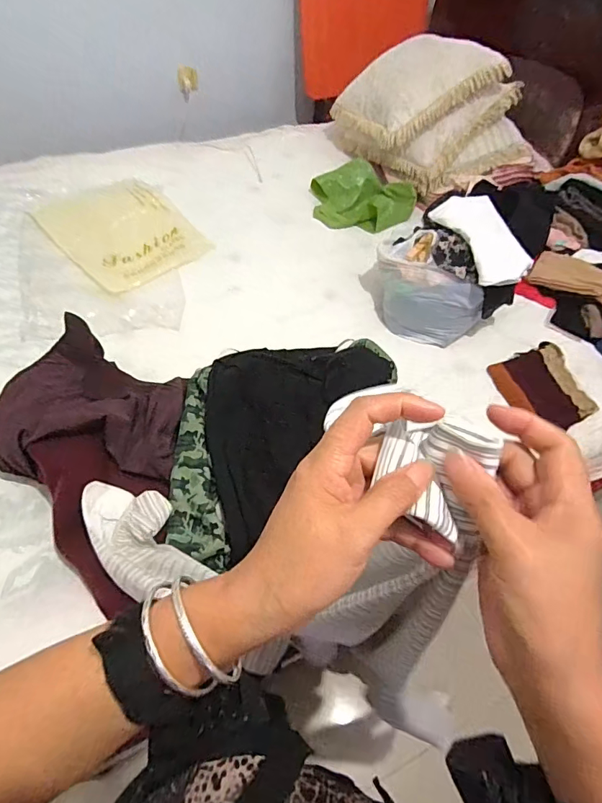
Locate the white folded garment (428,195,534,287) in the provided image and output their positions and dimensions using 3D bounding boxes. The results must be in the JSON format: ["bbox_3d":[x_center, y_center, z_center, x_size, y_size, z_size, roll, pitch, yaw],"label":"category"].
[{"bbox_3d":[0.449,-0.395,1.110,0.167,0.053,0.259,-22,71,-18],"label":"white folded garment"}]

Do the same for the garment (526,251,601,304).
[{"bbox_3d":[0.785,-0.352,1.319,0.237,0.065,0.126,35,59,21],"label":"garment"}]

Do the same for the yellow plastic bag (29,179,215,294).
[{"bbox_3d":[-0.530,-0.517,1.394,0.361,0.056,0.430,-36,63,-26],"label":"yellow plastic bag"}]

